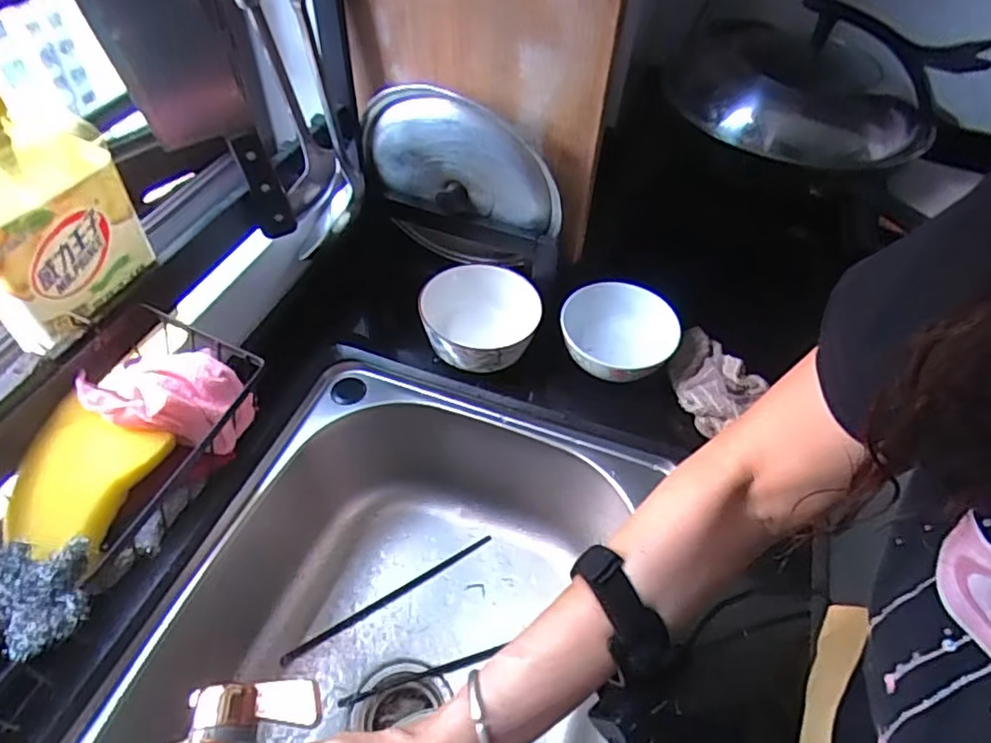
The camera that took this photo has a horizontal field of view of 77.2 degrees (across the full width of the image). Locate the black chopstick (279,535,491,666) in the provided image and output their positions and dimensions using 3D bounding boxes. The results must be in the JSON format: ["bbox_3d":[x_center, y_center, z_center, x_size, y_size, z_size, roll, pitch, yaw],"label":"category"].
[{"bbox_3d":[-0.121,0.261,0.724,0.265,0.010,0.014,-25,55,-23],"label":"black chopstick"}]

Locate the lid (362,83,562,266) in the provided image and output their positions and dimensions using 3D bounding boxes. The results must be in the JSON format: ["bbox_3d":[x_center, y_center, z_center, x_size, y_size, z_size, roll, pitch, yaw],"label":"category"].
[{"bbox_3d":[-0.035,-0.195,0.652,0.209,0.207,0.052,18,50,11],"label":"lid"}]

